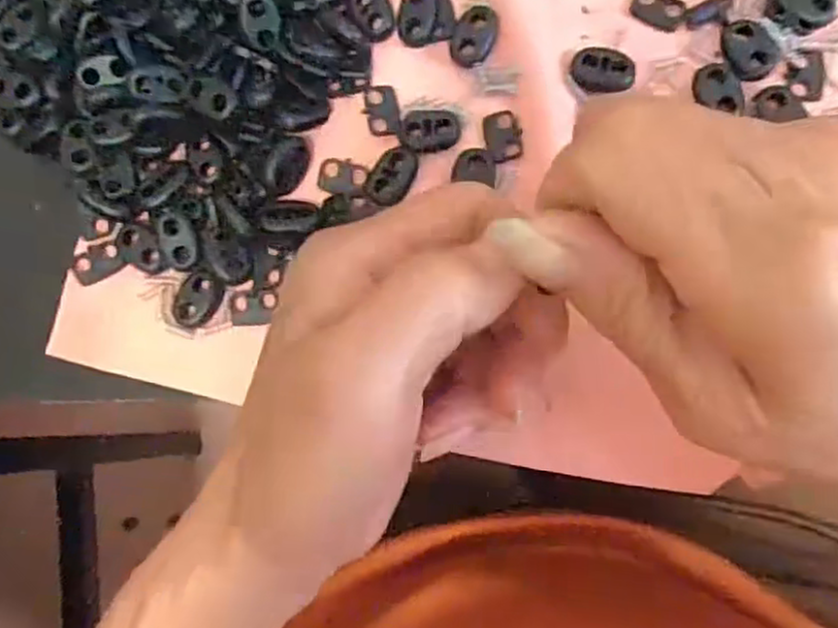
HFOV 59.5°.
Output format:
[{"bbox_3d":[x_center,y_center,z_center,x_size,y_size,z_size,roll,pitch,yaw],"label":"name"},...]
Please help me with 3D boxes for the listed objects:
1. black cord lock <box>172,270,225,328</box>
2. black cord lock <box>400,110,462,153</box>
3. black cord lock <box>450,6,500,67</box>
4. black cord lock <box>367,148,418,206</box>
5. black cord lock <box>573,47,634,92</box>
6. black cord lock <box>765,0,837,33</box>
[{"bbox_3d":[-0.079,-0.006,0.259,0.015,0.004,0.021,37,89,10],"label":"black cord lock"},{"bbox_3d":[0.004,-0.065,0.257,0.021,0.004,0.016,-5,82,7],"label":"black cord lock"},{"bbox_3d":[0.019,-0.099,0.258,0.015,0.004,0.022,29,87,10],"label":"black cord lock"},{"bbox_3d":[-0.009,-0.049,0.256,0.015,0.004,0.022,29,87,10],"label":"black cord lock"},{"bbox_3d":[0.064,-0.084,0.253,0.021,0.005,0.015,8,84,8],"label":"black cord lock"},{"bbox_3d":[0.129,-0.106,0.246,0.022,0.004,0.019,27,87,10],"label":"black cord lock"}]

